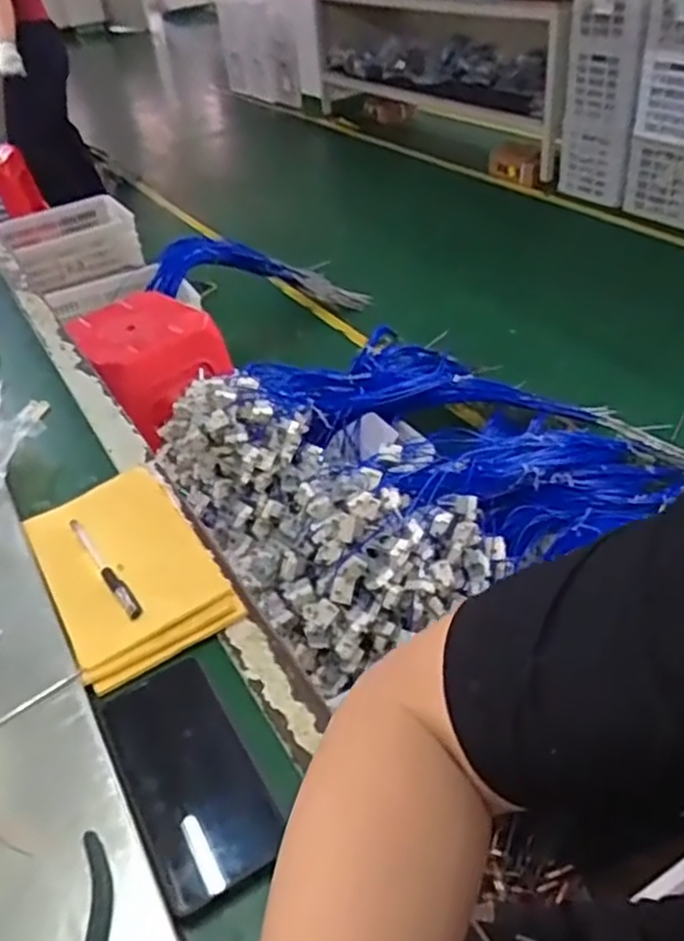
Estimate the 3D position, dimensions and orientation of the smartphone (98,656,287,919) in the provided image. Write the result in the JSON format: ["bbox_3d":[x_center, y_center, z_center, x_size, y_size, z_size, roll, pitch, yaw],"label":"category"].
[{"bbox_3d":[-0.103,0.192,0.480,0.075,0.012,0.174,-24,41,-21],"label":"smartphone"}]

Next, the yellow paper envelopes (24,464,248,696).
[{"bbox_3d":[-0.187,0.079,0.635,0.126,0.013,0.233,-24,41,-21],"label":"yellow paper envelopes"}]

